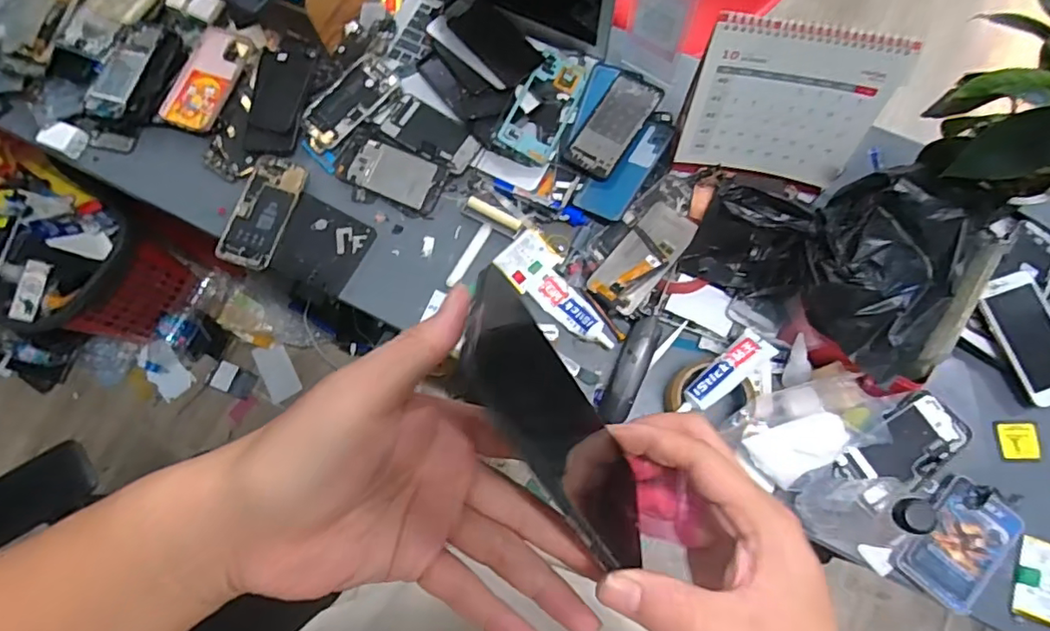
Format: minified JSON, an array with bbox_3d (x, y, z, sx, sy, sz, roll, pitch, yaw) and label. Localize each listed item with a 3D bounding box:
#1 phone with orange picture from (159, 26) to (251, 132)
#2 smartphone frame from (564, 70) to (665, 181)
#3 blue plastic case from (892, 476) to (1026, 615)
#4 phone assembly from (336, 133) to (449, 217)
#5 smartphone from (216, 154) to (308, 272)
[{"bbox_3d":[-0.466,-0.348,0.848,0.083,0.016,0.166,22,77,8],"label":"phone with orange picture"},{"bbox_3d":[0.124,-0.264,0.797,0.069,0.012,0.166,31,78,10],"label":"smartphone frame"},{"bbox_3d":[0.488,0.258,0.643,0.133,0.018,0.093,-43,78,-9],"label":"blue plastic case"},{"bbox_3d":[-0.185,-0.201,0.812,0.143,0.012,0.078,24,77,8],"label":"phone assembly"},{"bbox_3d":[-0.361,-0.144,0.794,0.079,0.008,0.160,16,76,6],"label":"smartphone"}]

